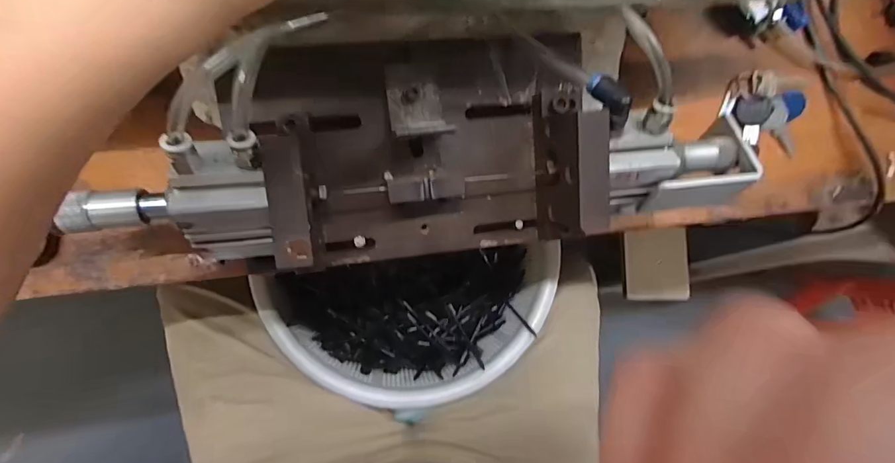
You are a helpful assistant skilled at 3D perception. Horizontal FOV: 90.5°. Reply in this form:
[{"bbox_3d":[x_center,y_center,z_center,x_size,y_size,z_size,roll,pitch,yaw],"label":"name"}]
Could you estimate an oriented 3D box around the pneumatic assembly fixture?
[{"bbox_3d":[-0.015,-0.059,0.302,0.418,0.114,0.143,-5,84,-8],"label":"pneumatic assembly fixture"}]

